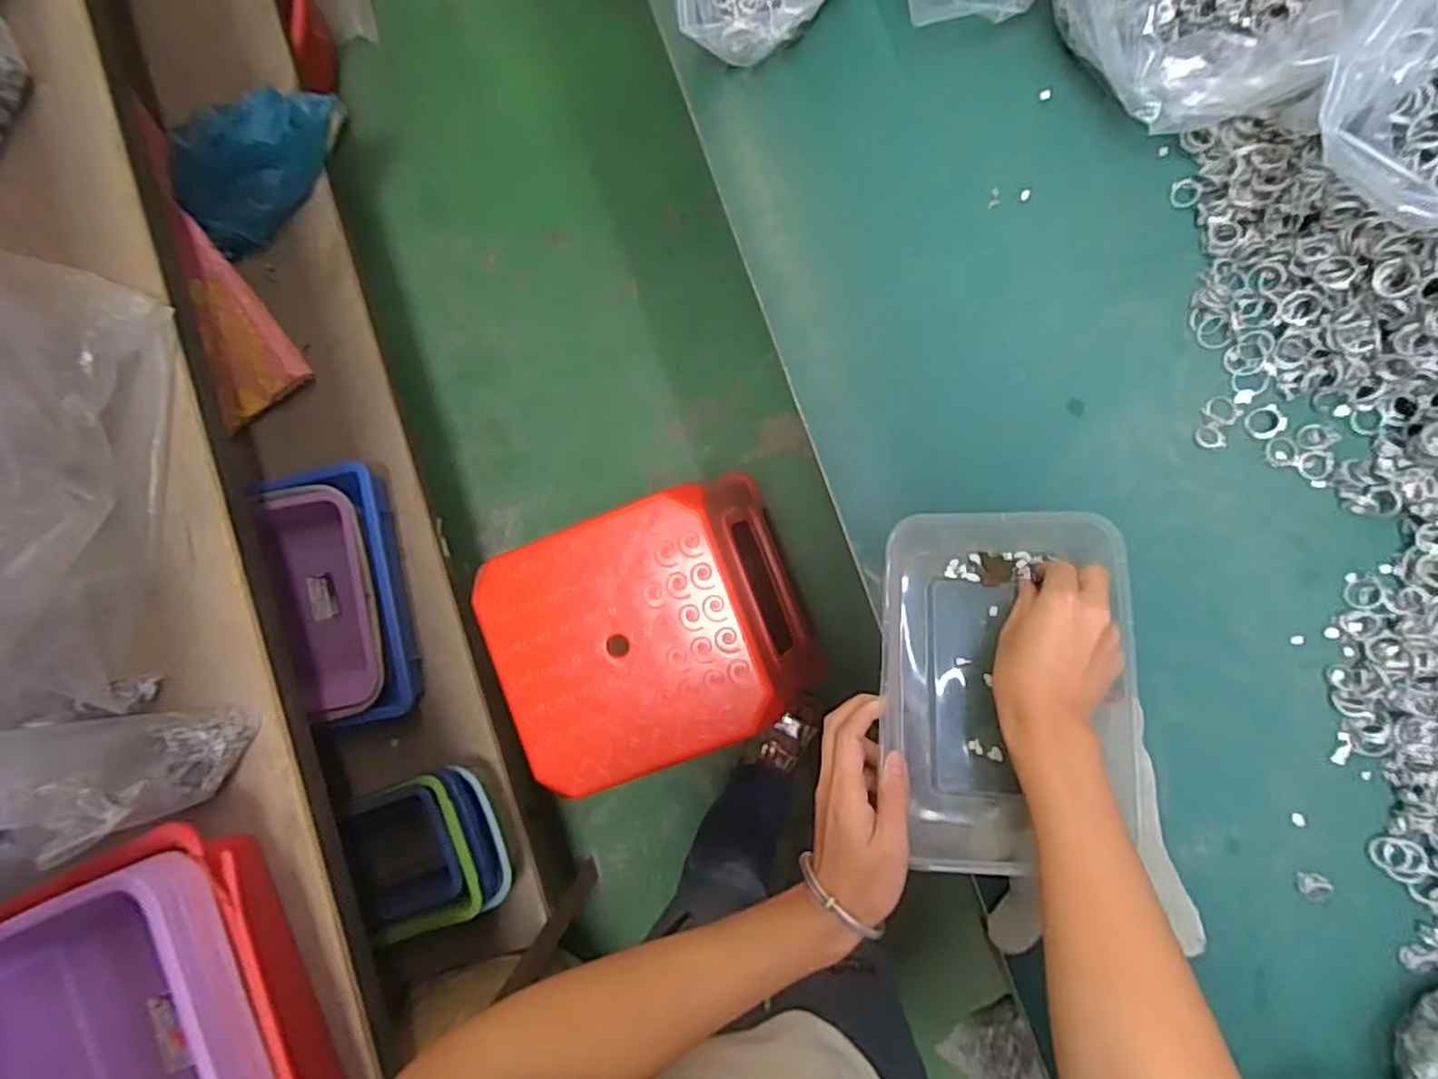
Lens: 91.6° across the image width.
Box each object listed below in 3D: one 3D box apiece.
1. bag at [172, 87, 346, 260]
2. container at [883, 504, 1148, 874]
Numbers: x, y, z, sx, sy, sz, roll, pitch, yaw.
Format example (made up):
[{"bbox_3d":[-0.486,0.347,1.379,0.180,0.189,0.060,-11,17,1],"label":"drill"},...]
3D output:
[{"bbox_3d":[-0.705,-0.579,1.059,0.113,0.124,0.285,42,94,5],"label":"bag"},{"bbox_3d":[0.186,0.101,0.460,0.157,0.068,0.237,1,89,6],"label":"container"}]

